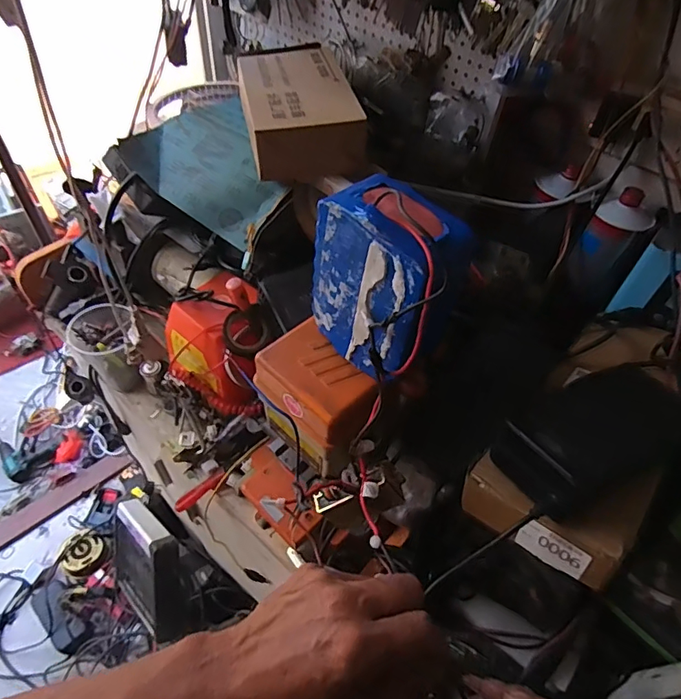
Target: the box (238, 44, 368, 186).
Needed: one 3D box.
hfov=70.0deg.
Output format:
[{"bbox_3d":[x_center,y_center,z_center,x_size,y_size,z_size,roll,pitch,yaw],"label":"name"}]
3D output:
[{"bbox_3d":[-0.054,-0.311,0.626,0.130,0.068,0.251,-8,53,-11],"label":"box"}]

